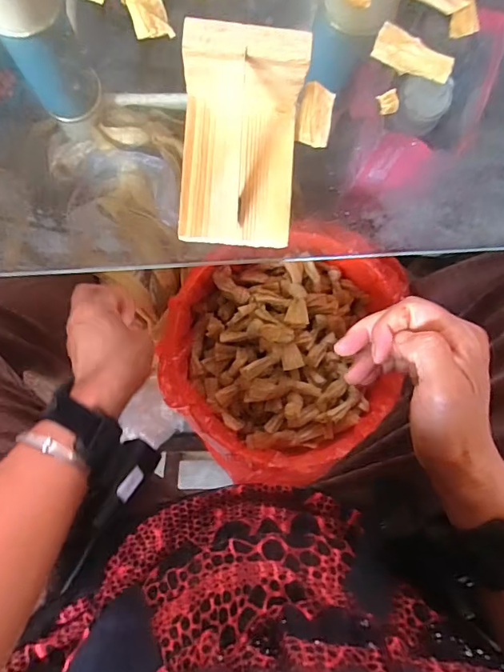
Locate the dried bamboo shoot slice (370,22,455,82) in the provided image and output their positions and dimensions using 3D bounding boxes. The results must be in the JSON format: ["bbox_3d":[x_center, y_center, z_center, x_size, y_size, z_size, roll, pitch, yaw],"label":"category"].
[{"bbox_3d":[0.113,-0.196,0.345,0.056,0.007,0.022,23,118,-7],"label":"dried bamboo shoot slice"}]

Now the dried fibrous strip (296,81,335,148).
[{"bbox_3d":[0.044,-0.154,0.340,0.023,0.008,0.040,9,87,-3],"label":"dried fibrous strip"}]

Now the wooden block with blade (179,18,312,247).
[{"bbox_3d":[-0.007,-0.120,0.305,0.073,0.062,0.110,3,87,-3],"label":"wooden block with blade"}]

